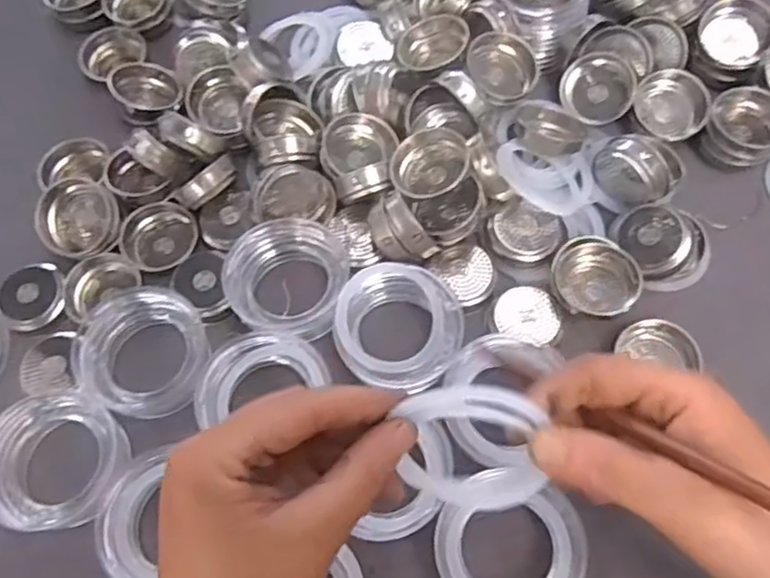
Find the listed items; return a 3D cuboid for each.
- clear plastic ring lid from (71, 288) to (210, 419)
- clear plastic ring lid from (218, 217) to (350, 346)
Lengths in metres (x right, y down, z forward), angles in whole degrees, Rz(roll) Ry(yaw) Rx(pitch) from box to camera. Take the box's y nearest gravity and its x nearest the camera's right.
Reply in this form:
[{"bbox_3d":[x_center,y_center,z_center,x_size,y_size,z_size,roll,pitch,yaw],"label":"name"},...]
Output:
[{"bbox_3d":[-0.137,0.033,0.376,0.073,0.023,0.066,20,68,11],"label":"clear plastic ring lid"},{"bbox_3d":[-0.053,-0.007,0.388,0.068,0.031,0.071,-1,66,2],"label":"clear plastic ring lid"}]

